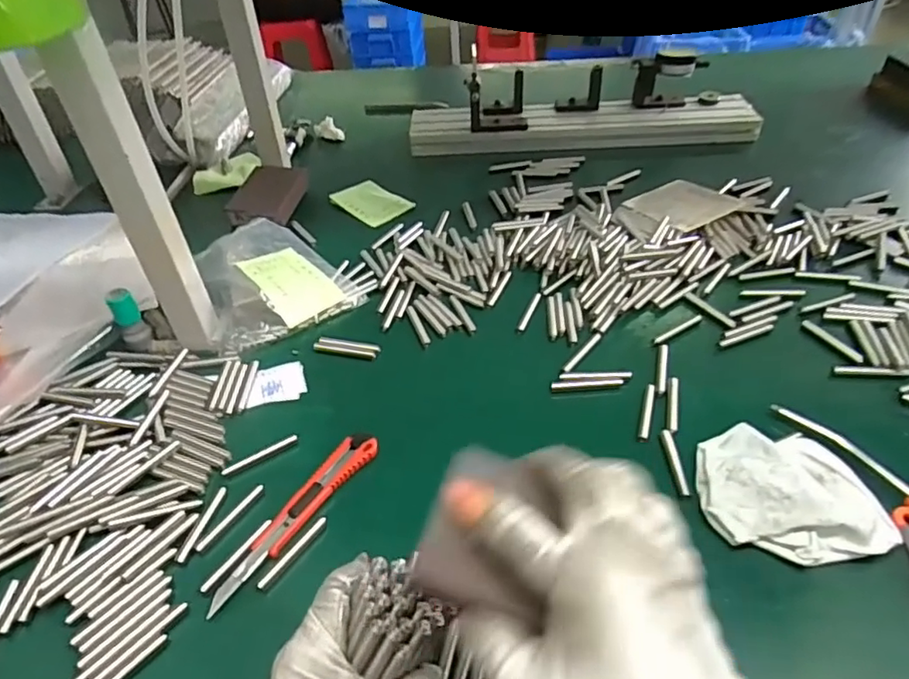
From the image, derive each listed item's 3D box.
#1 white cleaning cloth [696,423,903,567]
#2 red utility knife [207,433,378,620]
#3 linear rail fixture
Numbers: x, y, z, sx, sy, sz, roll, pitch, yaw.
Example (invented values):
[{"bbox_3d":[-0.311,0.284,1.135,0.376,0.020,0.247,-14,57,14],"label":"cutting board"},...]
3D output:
[{"bbox_3d":[0.219,0.098,0.389,0.106,0.029,0.086,3,42,10],"label":"white cleaning cloth"},{"bbox_3d":[-0.109,0.119,0.411,0.025,0.015,0.150,23,48,28],"label":"red utility knife"},{"bbox_3d":[0.182,-0.322,0.838,0.491,0.091,0.112,-3,41,3],"label":"linear rail fixture"}]

